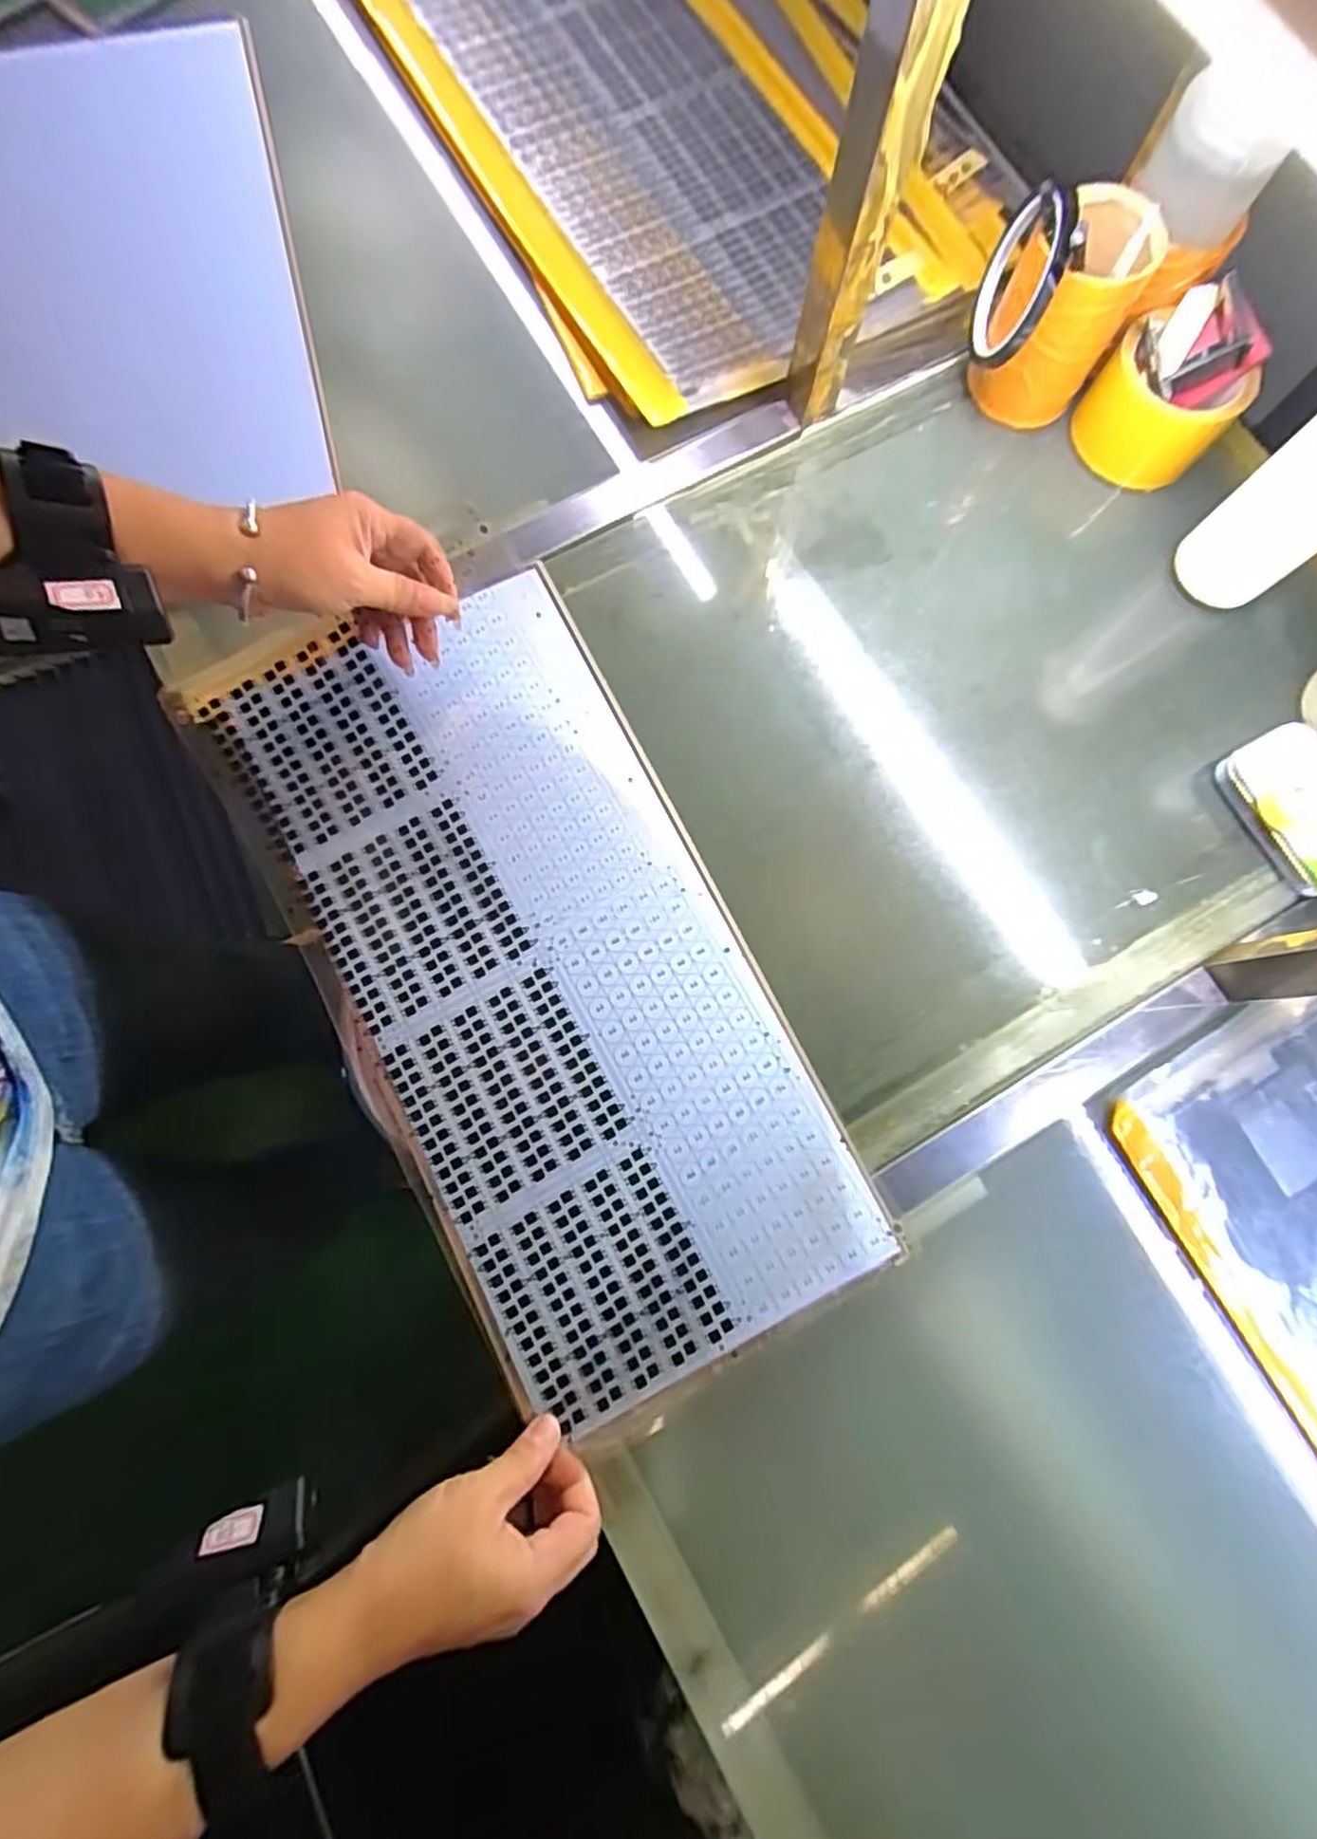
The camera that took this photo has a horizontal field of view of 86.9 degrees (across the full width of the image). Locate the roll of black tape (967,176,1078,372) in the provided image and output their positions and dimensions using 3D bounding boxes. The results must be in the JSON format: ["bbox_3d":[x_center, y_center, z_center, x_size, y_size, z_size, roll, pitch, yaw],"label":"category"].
[{"bbox_3d":[0.246,-0.440,0.477,0.021,0.088,0.078,-7,75,-20],"label":"roll of black tape"}]

